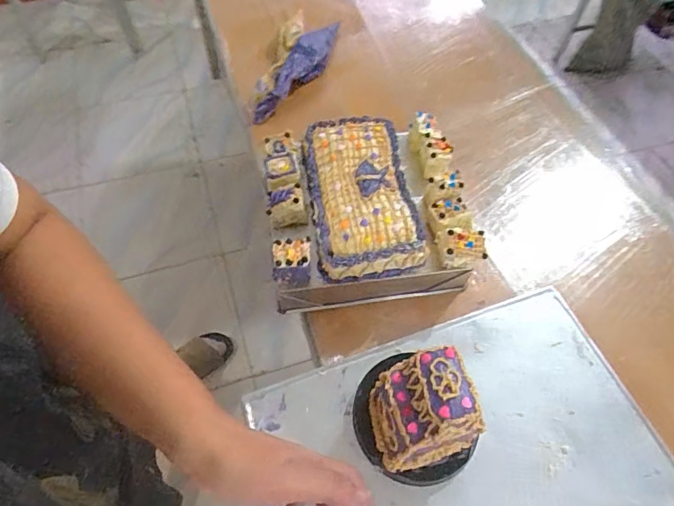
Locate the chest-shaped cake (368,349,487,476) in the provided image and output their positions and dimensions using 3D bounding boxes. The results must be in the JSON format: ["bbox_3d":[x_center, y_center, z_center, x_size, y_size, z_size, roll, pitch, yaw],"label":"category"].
[{"bbox_3d":[0.072,0.129,0.382,0.080,0.095,0.078,-15,60,-9],"label":"chest-shaped cake"}]

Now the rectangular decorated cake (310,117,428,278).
[{"bbox_3d":[0.023,-0.070,0.493,0.105,0.040,0.193,-6,58,-6],"label":"rectangular decorated cake"}]

